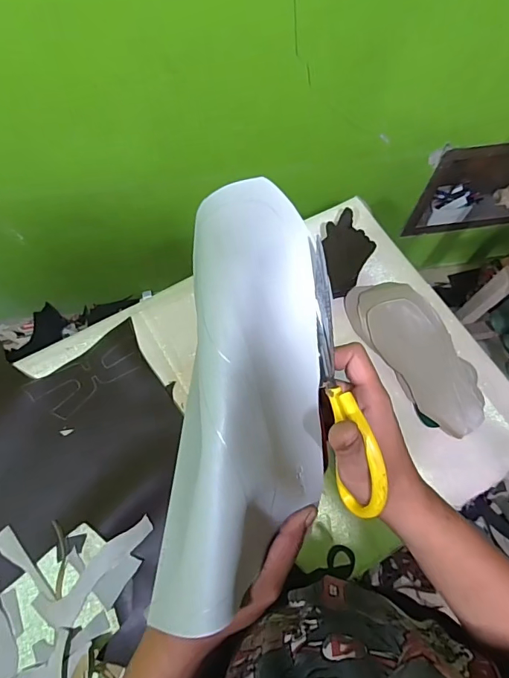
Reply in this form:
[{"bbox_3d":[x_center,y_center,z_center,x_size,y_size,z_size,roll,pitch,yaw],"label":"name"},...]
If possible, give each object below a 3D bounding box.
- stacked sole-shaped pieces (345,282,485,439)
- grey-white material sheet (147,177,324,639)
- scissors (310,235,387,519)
[{"bbox_3d":[0.299,0.020,0.823,0.137,0.039,0.322,-29,71,-13],"label":"stacked sole-shaped pieces"},{"bbox_3d":[0.001,0.038,0.328,0.105,0.063,0.301,6,87,1],"label":"grey-white material sheet"},{"bbox_3d":[0.062,0.034,0.332,0.019,0.051,0.207,-13,95,-7],"label":"scissors"}]

